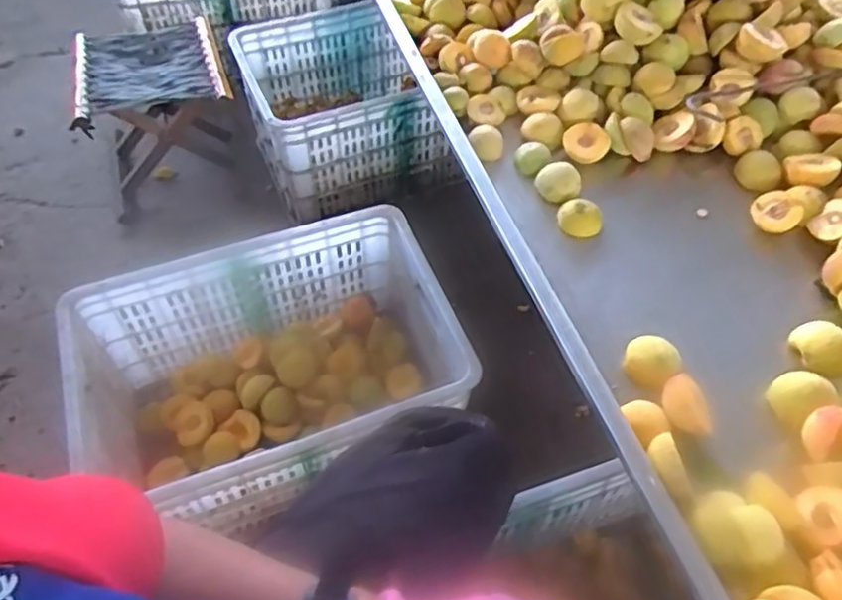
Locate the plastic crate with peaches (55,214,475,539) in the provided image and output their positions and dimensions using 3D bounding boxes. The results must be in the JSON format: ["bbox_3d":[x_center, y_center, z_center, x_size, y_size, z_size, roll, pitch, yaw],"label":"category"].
[{"bbox_3d":[-0.219,0.112,1.002,0.521,0.234,0.345,-16,56,-12],"label":"plastic crate with peaches"}]

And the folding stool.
[{"bbox_3d":[-0.554,-0.403,1.399,0.284,0.255,0.323,-15,56,-12],"label":"folding stool"}]

